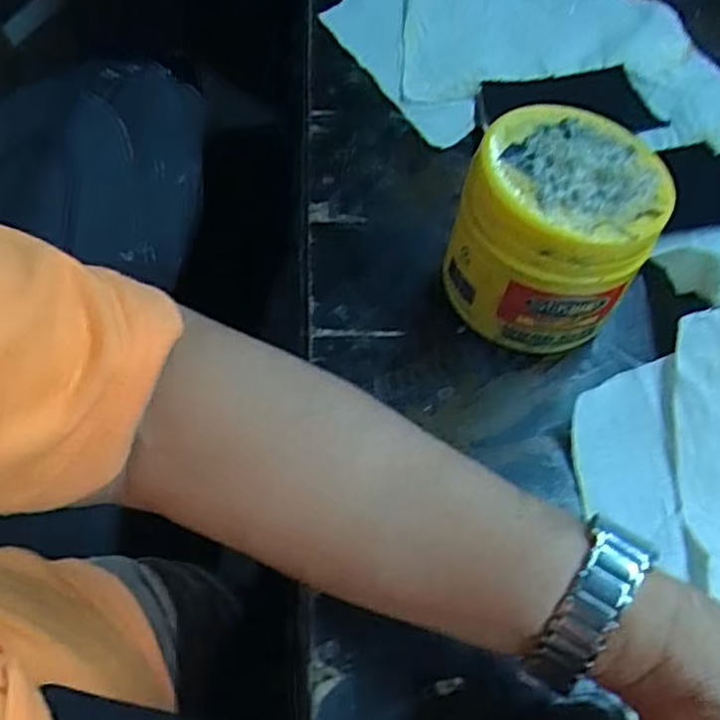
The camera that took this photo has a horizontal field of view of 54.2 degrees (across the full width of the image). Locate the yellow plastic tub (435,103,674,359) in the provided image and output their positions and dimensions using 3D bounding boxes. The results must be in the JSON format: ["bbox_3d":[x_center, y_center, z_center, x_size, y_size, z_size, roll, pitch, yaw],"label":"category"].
[{"bbox_3d":[0.093,-0.060,0.354,0.087,0.100,0.083,2,57,-4],"label":"yellow plastic tub"}]

